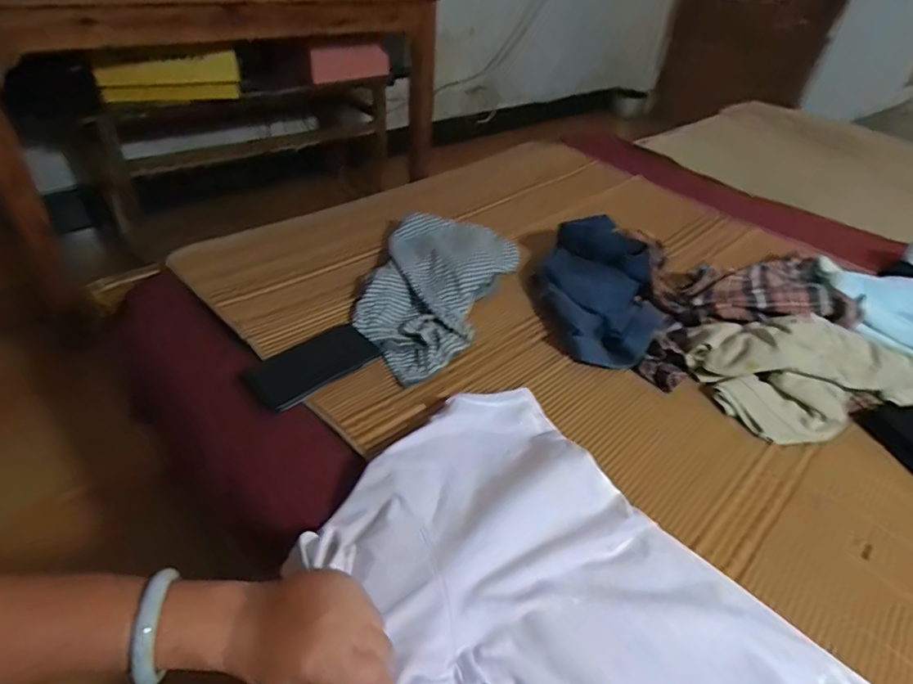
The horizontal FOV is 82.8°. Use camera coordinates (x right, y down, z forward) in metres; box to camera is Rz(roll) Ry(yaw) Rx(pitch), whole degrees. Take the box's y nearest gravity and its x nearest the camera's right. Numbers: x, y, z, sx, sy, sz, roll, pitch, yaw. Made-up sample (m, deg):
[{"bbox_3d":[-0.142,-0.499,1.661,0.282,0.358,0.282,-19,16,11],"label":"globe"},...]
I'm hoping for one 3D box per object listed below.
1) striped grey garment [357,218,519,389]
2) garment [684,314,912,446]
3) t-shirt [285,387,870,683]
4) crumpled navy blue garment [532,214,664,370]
[{"bbox_3d":[-0.029,-0.084,0.790,0.202,0.039,0.366,9,40,6],"label":"striped grey garment"},{"bbox_3d":[0.479,0.022,0.699,0.311,0.076,0.186,-9,42,-17],"label":"garment"},{"bbox_3d":[0.133,0.259,0.399,0.550,0.034,0.302,35,48,29],"label":"t-shirt"},{"bbox_3d":[0.216,-0.091,0.796,0.179,0.069,0.290,10,40,6],"label":"crumpled navy blue garment"}]

